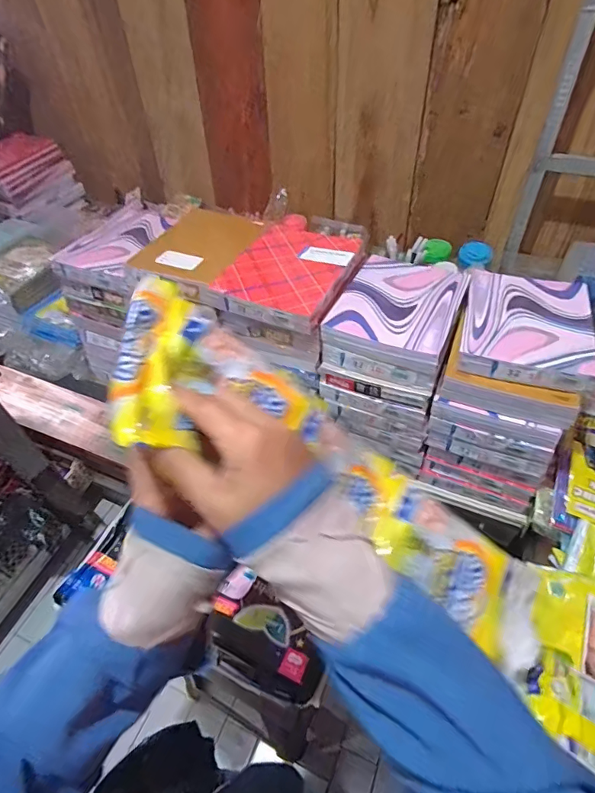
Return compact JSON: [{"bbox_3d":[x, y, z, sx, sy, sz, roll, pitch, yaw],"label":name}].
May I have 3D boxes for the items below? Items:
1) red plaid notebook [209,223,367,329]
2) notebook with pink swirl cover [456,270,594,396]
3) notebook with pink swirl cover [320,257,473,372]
[{"bbox_3d":[-0.007,-0.190,0.669,0.161,0.030,0.211,20,52,16],"label":"red plaid notebook"},{"bbox_3d":[0.312,-0.101,0.614,0.158,0.030,0.208,15,51,13],"label":"notebook with pink swirl cover"},{"bbox_3d":[0.147,-0.132,0.651,0.156,0.035,0.201,19,52,16],"label":"notebook with pink swirl cover"}]

